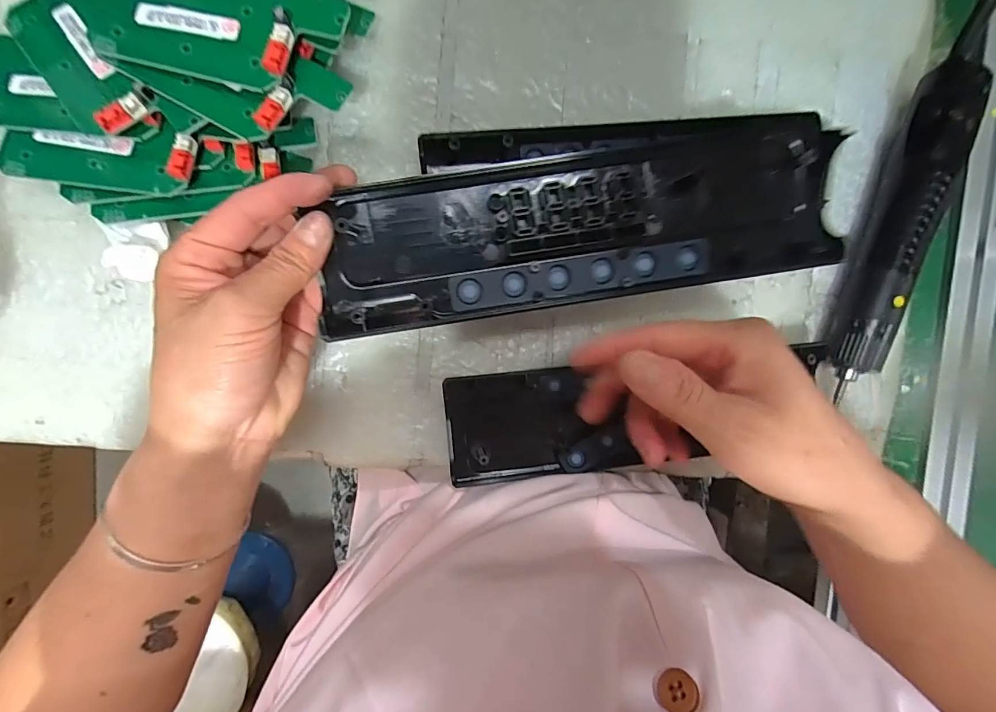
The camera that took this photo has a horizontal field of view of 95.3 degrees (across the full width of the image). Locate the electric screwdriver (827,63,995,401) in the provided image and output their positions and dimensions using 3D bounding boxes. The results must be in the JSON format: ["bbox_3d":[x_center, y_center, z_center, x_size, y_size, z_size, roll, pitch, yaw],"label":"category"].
[{"bbox_3d":[0.257,-0.081,0.294,0.027,0.042,0.202,17,91,-8],"label":"electric screwdriver"}]

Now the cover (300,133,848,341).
[{"bbox_3d":[0.039,-0.061,0.219,0.243,0.011,0.067,-9,95,-2],"label":"cover"}]

